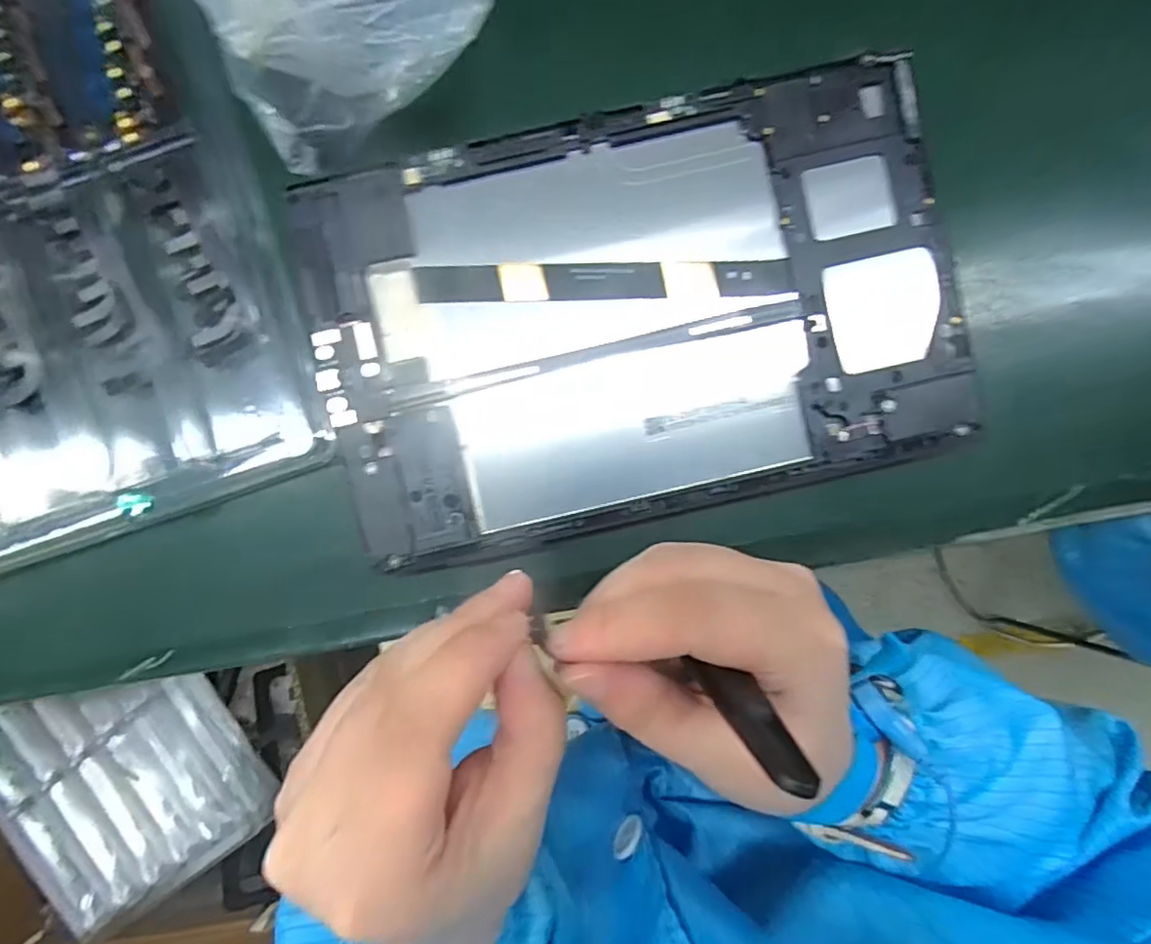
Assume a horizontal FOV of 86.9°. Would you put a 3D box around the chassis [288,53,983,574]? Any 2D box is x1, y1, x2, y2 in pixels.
[{"bbox_3d":[0.023,-0.059,0.235,0.237,0.011,0.149,-13,92,-1],"label":"chassis"}]

